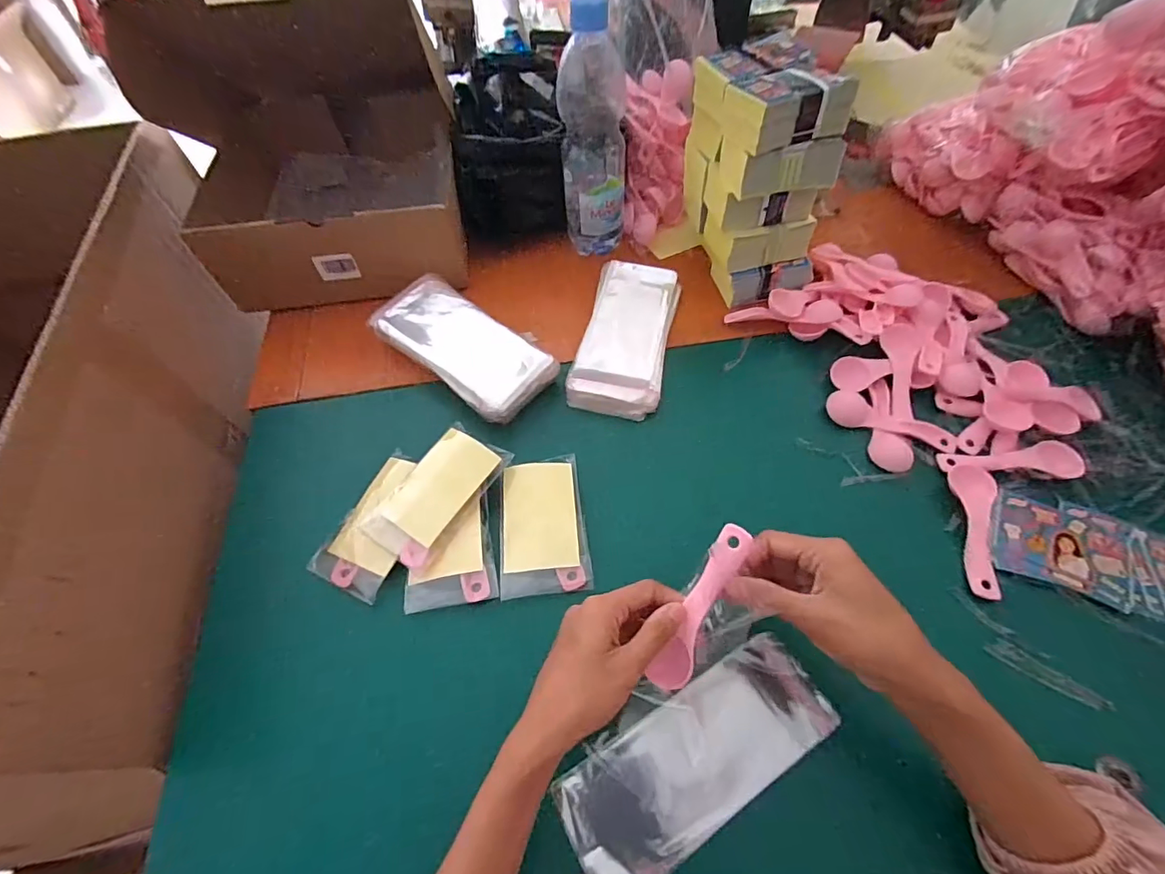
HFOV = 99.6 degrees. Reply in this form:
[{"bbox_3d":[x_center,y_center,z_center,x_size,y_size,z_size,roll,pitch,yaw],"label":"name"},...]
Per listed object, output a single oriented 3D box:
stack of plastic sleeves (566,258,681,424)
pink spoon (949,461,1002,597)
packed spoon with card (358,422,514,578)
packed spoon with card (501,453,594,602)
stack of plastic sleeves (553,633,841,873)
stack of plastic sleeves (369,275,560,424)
[{"bbox_3d":[0.047,-0.106,0.515,0.089,0.031,0.190,12,58,7],"label":"stack of plastic sleeves"},{"bbox_3d":[0.319,0.072,0.399,0.031,0.011,0.115,14,59,9],"label":"pink spoon"},{"bbox_3d":[-0.119,0.045,0.407,0.068,0.022,0.116,33,63,19],"label":"packed spoon with card"},{"bbox_3d":[-0.034,0.071,0.412,0.069,0.016,0.118,-6,58,-4],"label":"packed spoon with card"},{"bbox_3d":[0.077,0.208,0.320,0.181,0.014,0.071,-27,62,-16],"label":"stack of plastic sleeves"},{"bbox_3d":[-0.121,-0.087,0.493,0.188,0.037,0.087,36,64,20],"label":"stack of plastic sleeves"}]

